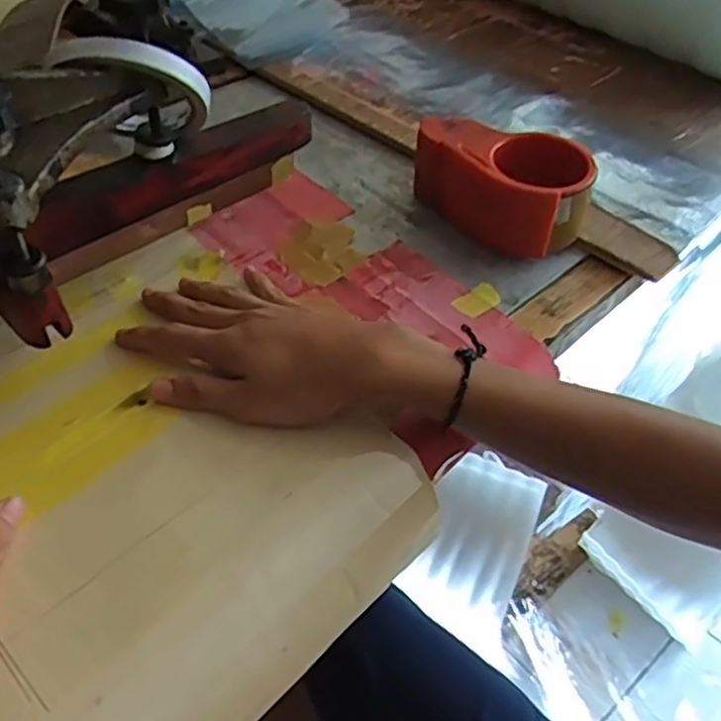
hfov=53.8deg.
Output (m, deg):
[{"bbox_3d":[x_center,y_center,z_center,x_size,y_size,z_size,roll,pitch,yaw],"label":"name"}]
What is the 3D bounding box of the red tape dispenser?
[{"bbox_3d":[0.105,-0.137,0.536,0.131,0.073,0.062,36,54,27],"label":"red tape dispenser"}]

